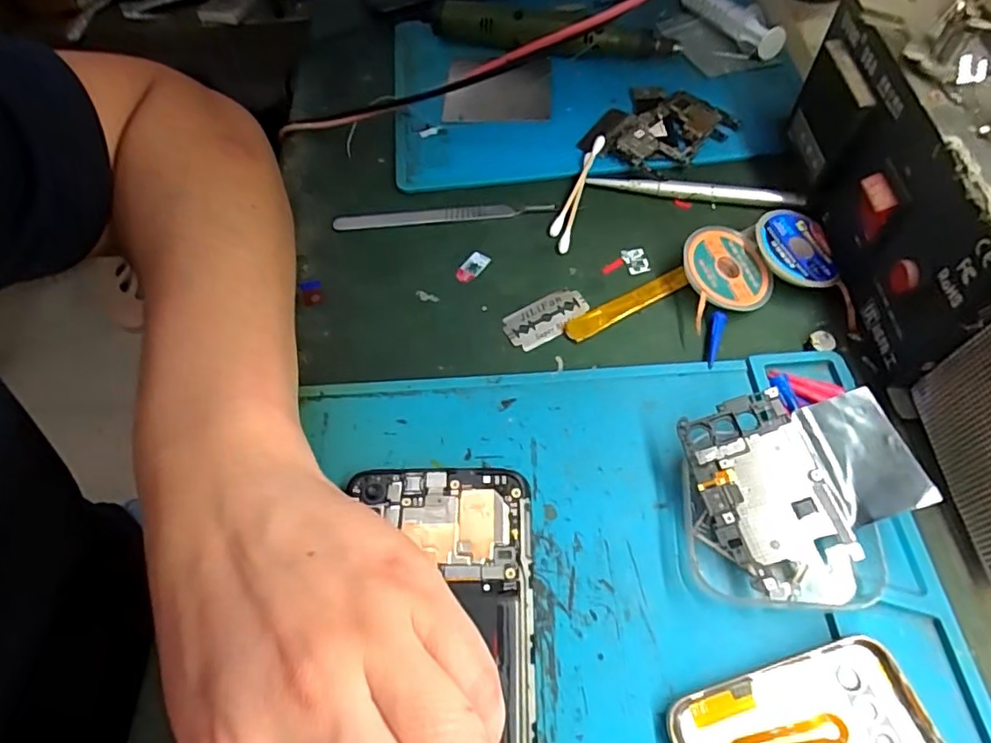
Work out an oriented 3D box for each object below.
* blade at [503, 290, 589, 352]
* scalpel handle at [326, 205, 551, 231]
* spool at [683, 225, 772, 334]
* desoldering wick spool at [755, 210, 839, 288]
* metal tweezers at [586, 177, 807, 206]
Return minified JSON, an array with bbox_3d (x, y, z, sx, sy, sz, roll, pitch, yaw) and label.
[{"bbox_3d":[0.025,-0.025,0.276,0.041,0.004,0.022,-26,66,-10],"label":"blade"},{"bbox_3d":[-0.028,-0.085,0.313,0.117,0.005,0.010,-5,58,2],"label":"scalpel handle"},{"bbox_3d":[0.109,-0.047,0.271,0.040,0.007,0.051,-1,68,-10],"label":"spool"},{"bbox_3d":[0.142,-0.059,0.275,0.038,0.004,0.043,5,62,-11],"label":"desoldering wick spool"},{"bbox_3d":[0.106,-0.097,0.308,0.110,0.004,0.008,10,59,10],"label":"metal tweezers"}]

